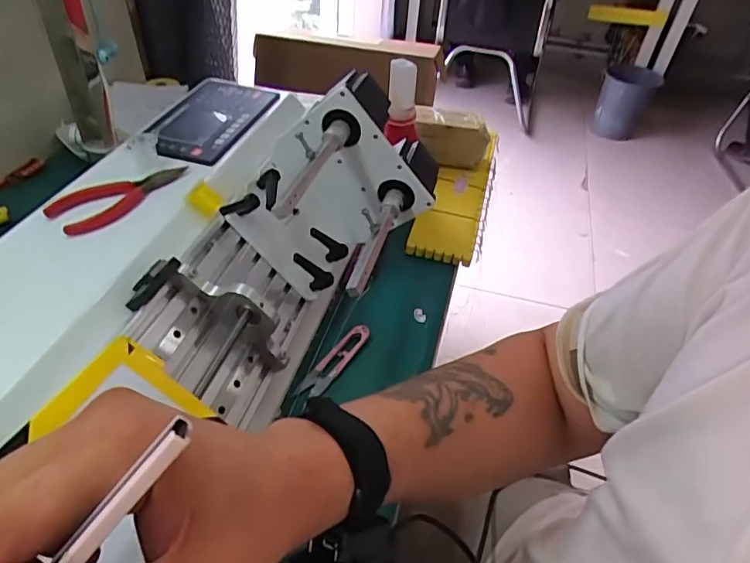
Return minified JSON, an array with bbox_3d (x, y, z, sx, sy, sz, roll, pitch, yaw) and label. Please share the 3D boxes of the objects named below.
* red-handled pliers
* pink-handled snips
[{"bbox_3d":[-0.223,-0.080,0.469,0.049,0.009,0.123,31,49,25],"label":"red-handled pliers"},{"bbox_3d":[-0.038,0.074,0.512,0.025,0.010,0.094,26,47,21],"label":"pink-handled snips"}]

